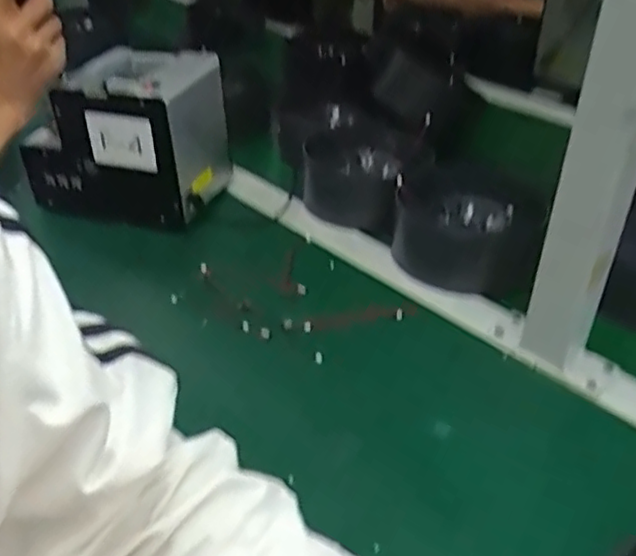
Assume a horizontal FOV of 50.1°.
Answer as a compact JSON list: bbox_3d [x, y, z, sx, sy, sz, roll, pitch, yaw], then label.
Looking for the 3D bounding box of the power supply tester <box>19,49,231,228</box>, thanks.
[{"bbox_3d":[-0.189,-0.154,0.720,0.155,0.134,0.132,10,38,14],"label":"power supply tester"}]

